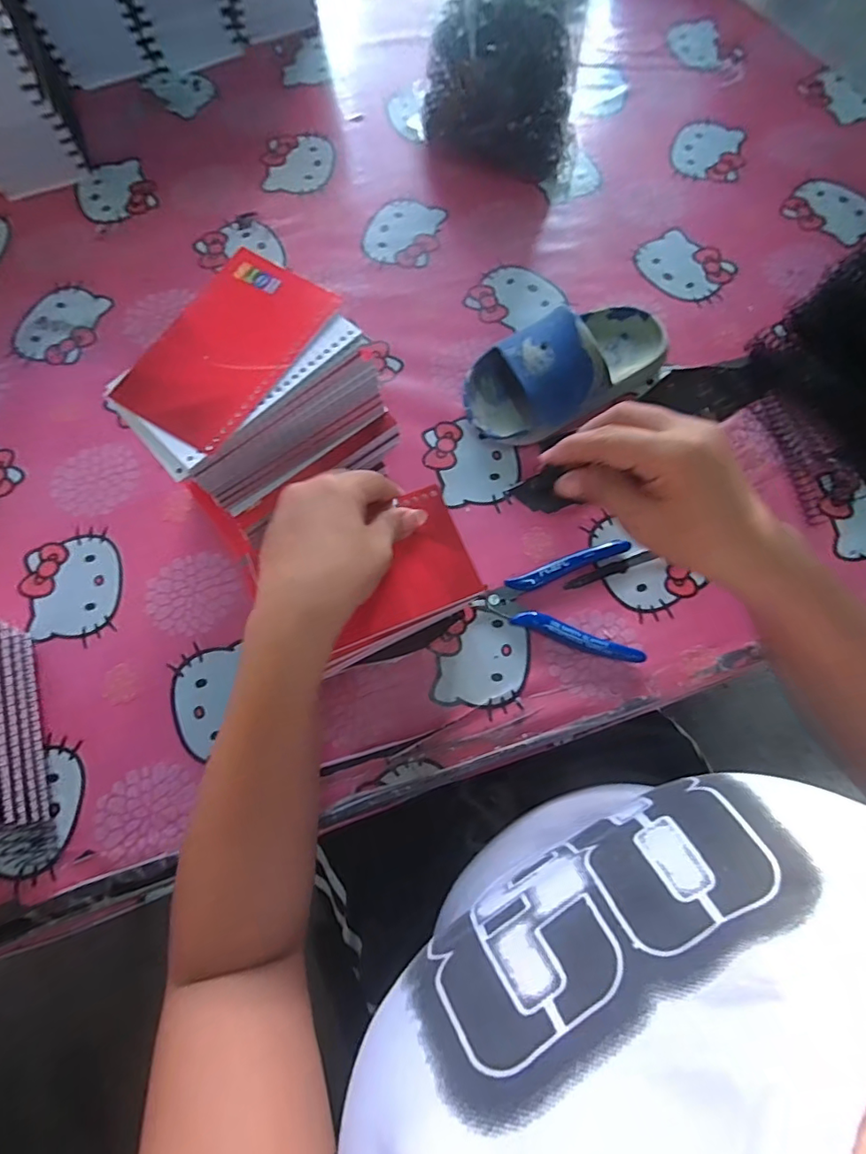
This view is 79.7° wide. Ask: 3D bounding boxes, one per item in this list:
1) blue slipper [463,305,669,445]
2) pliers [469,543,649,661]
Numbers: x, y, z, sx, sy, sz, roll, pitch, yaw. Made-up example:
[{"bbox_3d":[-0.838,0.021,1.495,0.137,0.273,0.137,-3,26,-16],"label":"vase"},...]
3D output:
[{"bbox_3d":[0.109,-0.167,0.406,0.171,0.062,0.080,-25,74,-7],"label":"blue slipper"},{"bbox_3d":[0.087,0.018,0.370,0.110,0.018,0.083,-1,73,0],"label":"pliers"}]

